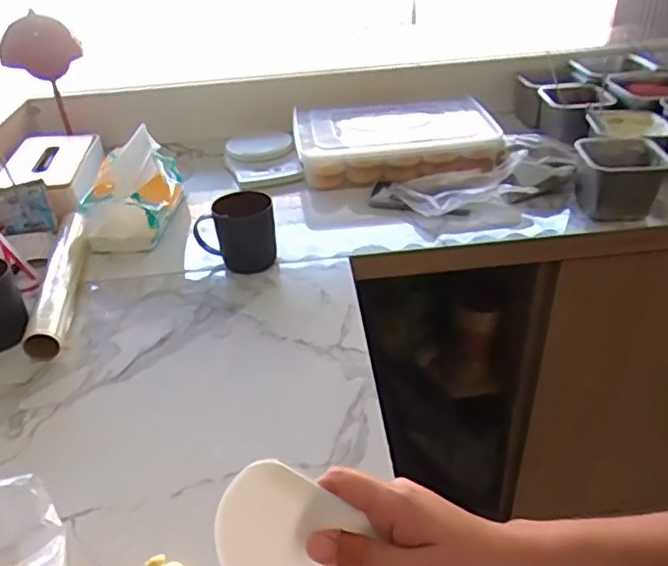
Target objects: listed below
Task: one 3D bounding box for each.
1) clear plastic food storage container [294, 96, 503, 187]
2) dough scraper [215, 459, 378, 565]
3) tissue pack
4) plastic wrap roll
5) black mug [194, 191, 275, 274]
[{"bbox_3d":[0.115,-0.269,1.140,0.373,0.090,0.274,-6,35,-4],"label":"clear plastic food storage container"},{"bbox_3d":[-0.023,0.147,0.328,0.094,0.007,0.068,39,74,-6],"label":"dough scraper"},{"bbox_3d":[-0.324,-0.149,0.962,0.124,0.133,0.188,-2,35,2],"label":"tissue pack"},{"bbox_3d":[-0.387,-0.005,0.838,0.050,0.050,0.308,-9,35,-8],"label":"plastic wrap roll"},{"bbox_3d":[-0.146,-0.076,0.873,0.116,0.102,0.085,-9,35,-8],"label":"black mug"}]

